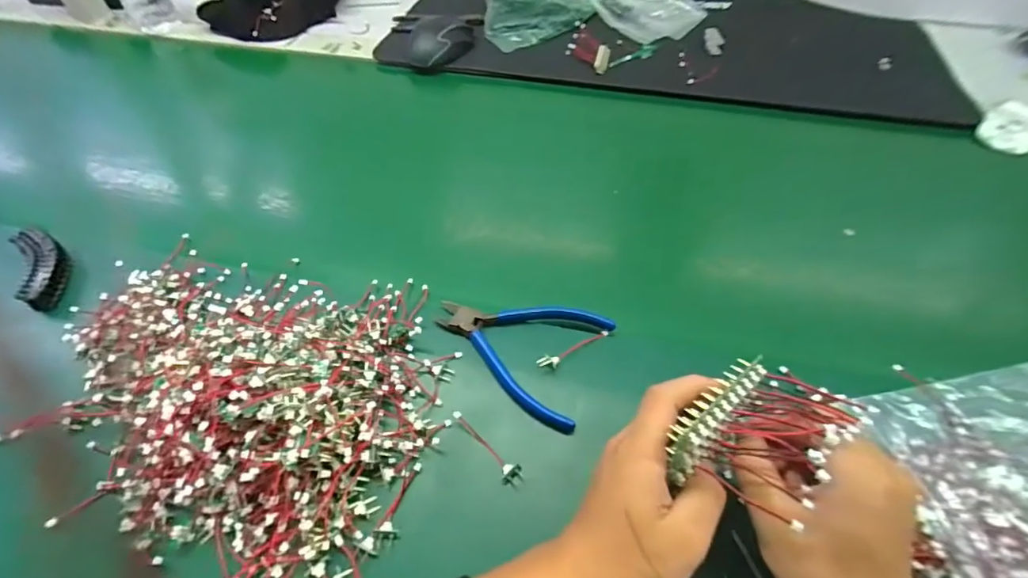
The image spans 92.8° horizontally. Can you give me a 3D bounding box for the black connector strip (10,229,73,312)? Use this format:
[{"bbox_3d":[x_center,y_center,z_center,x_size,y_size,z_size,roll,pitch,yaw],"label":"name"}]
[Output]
[{"bbox_3d":[-0.425,-0.023,0.444,0.036,0.028,0.084,-27,57,-19],"label":"black connector strip"}]

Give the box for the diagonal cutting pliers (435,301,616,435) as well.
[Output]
[{"bbox_3d":[0.002,0.045,0.396,0.133,0.020,0.098,21,56,16],"label":"diagonal cutting pliers"}]

